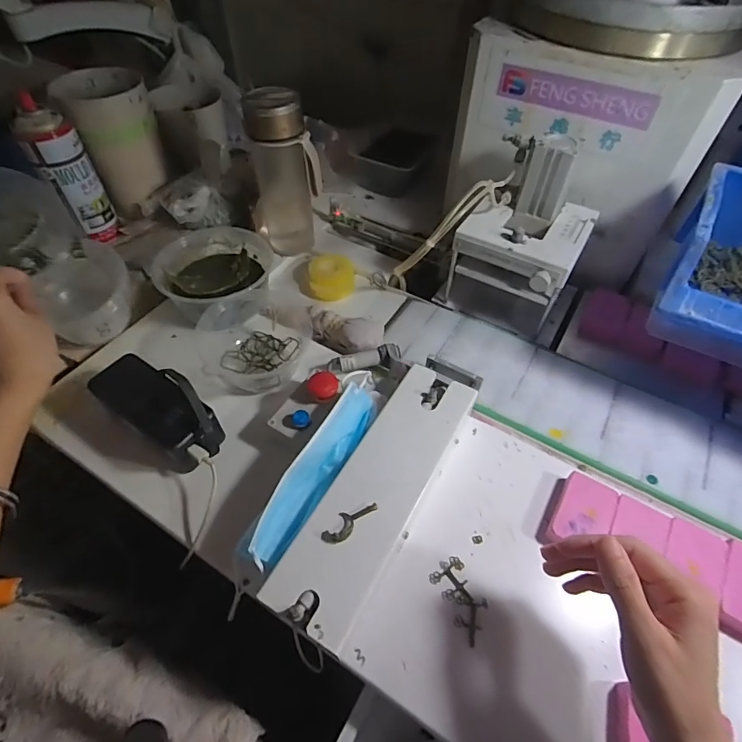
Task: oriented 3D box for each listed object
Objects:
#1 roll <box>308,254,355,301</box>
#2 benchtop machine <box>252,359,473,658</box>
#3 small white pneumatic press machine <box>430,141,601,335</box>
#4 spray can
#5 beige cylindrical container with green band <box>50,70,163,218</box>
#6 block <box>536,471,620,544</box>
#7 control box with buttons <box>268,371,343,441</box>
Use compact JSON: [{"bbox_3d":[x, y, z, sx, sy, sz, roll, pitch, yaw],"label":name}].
[{"bbox_3d":[-0.053,-0.130,0.602,0.060,0.030,0.059,-5,52,-4],"label":"roll"},{"bbox_3d":[0.012,0.101,0.393,0.071,0.044,0.263,25,56,19],"label":"benchtop machine"},{"bbox_3d":[0.174,-0.156,0.509,0.135,0.177,0.141,28,56,20],"label":"small white pneumatic press machine"},{"bbox_3d":[-0.395,-0.255,0.577,0.056,0.166,0.058,-2,51,-2],"label":"spray can"},{"bbox_3d":[-0.365,-0.335,0.636,0.109,0.155,0.111,-29,57,-22],"label":"beige cylindrical container with green band"},{"bbox_3d":[0.186,0.127,0.391,0.047,0.019,0.070,27,56,20],"label":"block"},{"bbox_3d":[-0.063,0.038,0.437,0.046,0.055,0.074,31,57,22],"label":"control box with buttons"}]

